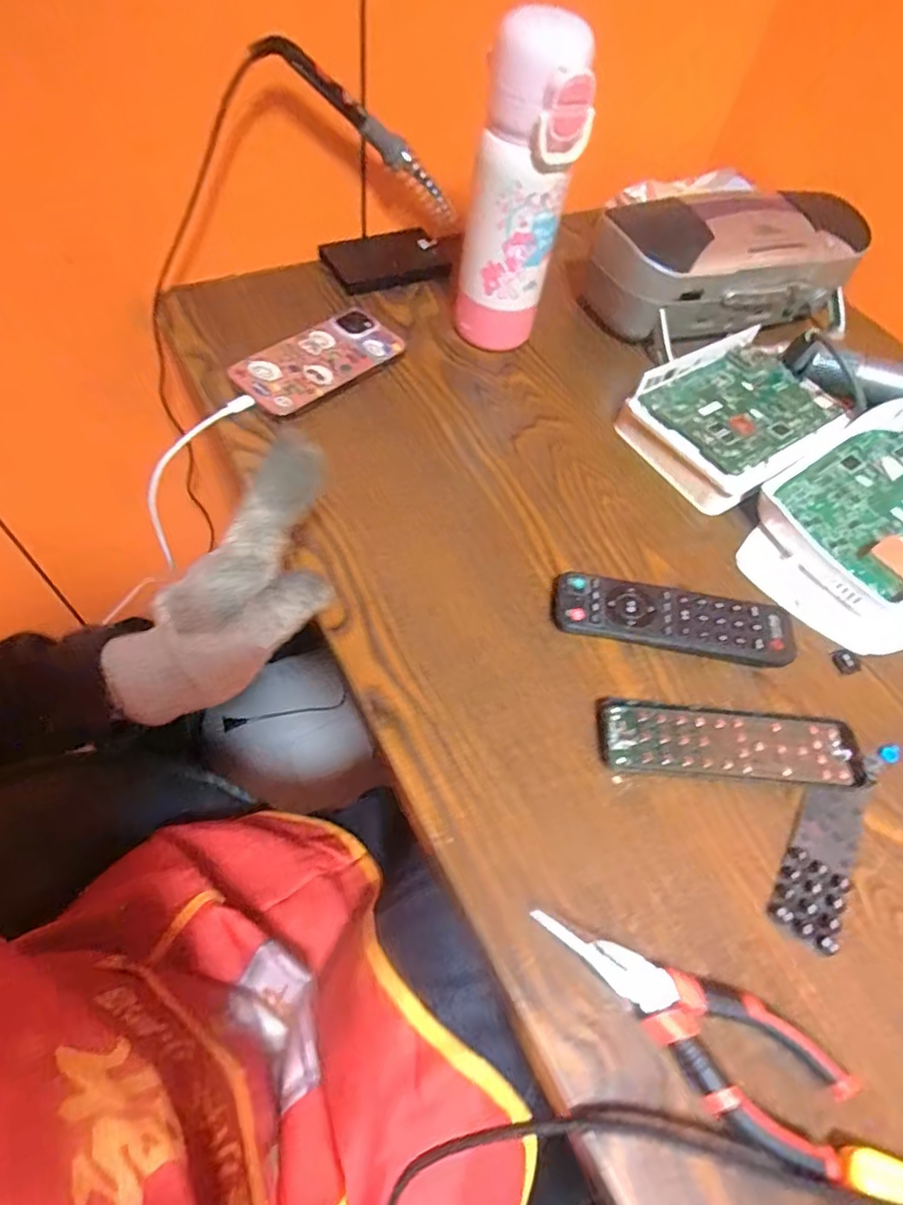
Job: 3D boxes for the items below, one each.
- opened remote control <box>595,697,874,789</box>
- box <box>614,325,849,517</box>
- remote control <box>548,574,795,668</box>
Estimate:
[{"bbox_3d":[0.170,0.087,0.363,0.160,0.014,0.043,6,58,-5],"label":"opened remote control"},{"bbox_3d":[0.239,-0.157,0.496,0.171,0.043,0.120,-30,67,-22],"label":"box"},{"bbox_3d":[0.148,0.012,0.402,0.157,0.019,0.044,11,58,-2],"label":"remote control"}]

